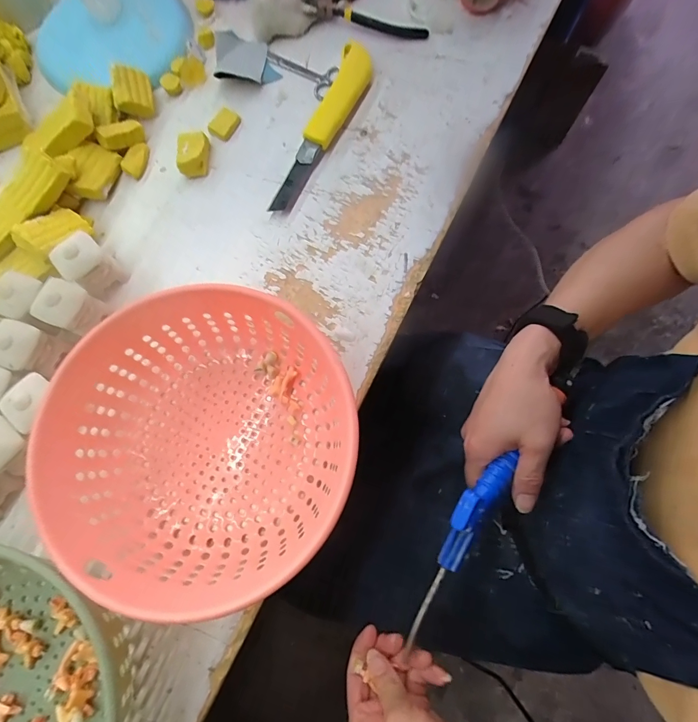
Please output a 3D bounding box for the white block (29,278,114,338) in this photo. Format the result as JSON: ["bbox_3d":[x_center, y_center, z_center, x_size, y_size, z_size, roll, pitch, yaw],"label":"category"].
[{"bbox_3d":[-0.258,-0.049,0.352,0.039,0.045,0.042,20,76,7],"label":"white block"}]

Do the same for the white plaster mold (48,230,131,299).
[{"bbox_3d":[-0.251,-0.093,0.367,0.043,0.045,0.039,-44,78,-10],"label":"white plaster mold"}]

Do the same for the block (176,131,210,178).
[{"bbox_3d":[-0.170,-0.224,0.415,0.032,0.020,0.043,-6,75,1],"label":"block"}]

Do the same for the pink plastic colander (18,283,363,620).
[{"bbox_3d":[-0.108,0.063,0.306,0.219,0.079,0.217,-1,75,2],"label":"pink plastic colander"}]

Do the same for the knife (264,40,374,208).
[{"bbox_3d":[-0.027,-0.259,0.420,0.039,0.017,0.229,21,77,8],"label":"knife"}]

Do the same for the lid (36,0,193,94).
[{"bbox_3d":[-0.282,-0.392,0.457,0.182,0.015,0.171,-1,75,2],"label":"lid"}]

